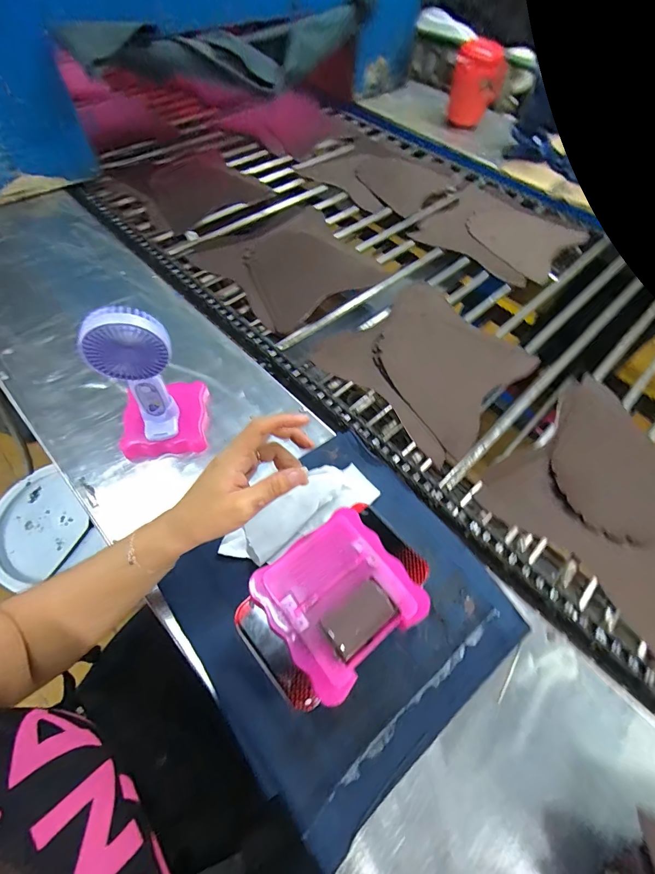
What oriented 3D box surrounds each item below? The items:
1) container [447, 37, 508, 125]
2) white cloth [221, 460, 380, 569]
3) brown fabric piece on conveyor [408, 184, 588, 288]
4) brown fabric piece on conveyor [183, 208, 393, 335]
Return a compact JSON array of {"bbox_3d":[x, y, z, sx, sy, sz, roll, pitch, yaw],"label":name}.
[{"bbox_3d":[0.392,-0.926,0.968,0.125,0.141,0.116,17,60,6],"label":"container"},{"bbox_3d":[-0.034,0.086,0.435,0.186,0.027,0.069,-26,65,-18],"label":"white cloth"},{"bbox_3d":[0.382,-0.457,0.824,0.292,0.009,0.302,37,64,17],"label":"brown fabric piece on conveyor"},{"bbox_3d":[-0.079,-0.348,0.735,0.285,0.053,0.300,-37,68,-22],"label":"brown fabric piece on conveyor"}]

